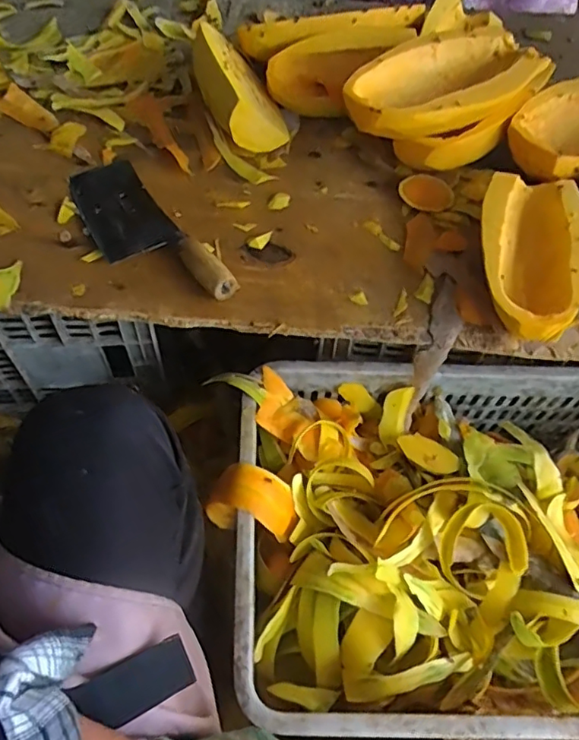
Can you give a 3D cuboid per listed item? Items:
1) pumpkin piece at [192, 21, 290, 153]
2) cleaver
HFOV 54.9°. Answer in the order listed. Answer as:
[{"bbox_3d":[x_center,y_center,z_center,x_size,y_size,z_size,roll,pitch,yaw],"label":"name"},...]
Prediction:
[{"bbox_3d":[-0.060,-0.335,0.657,0.085,0.092,0.165,-14,60,-10],"label":"pumpkin piece"},{"bbox_3d":[-0.156,-0.148,0.573,0.085,0.037,0.245,-31,64,-19],"label":"cleaver"}]

